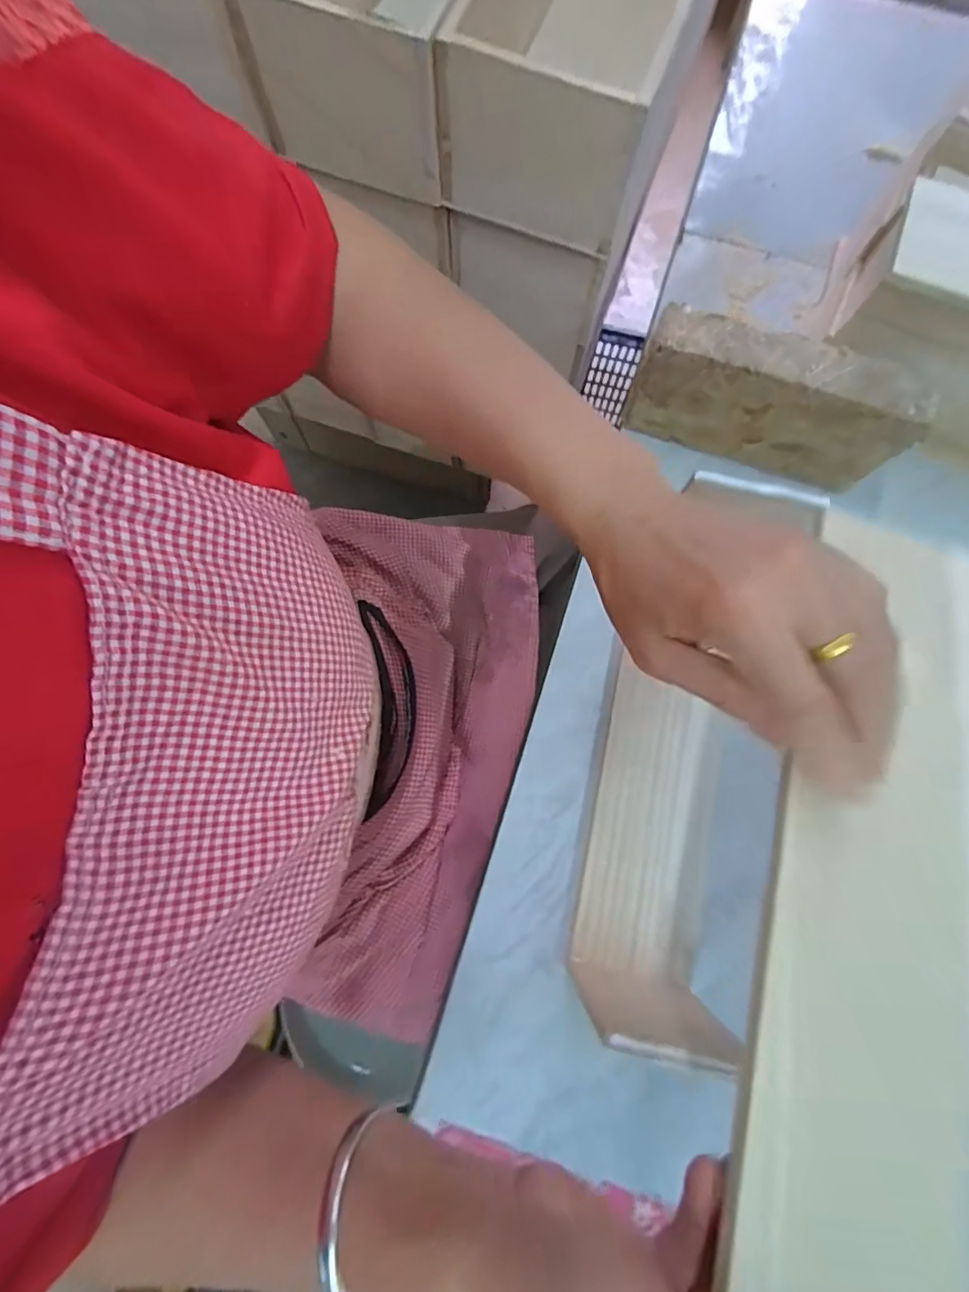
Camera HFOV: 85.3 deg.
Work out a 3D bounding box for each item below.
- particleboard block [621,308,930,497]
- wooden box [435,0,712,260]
[{"bbox_3d":[0.225,-0.191,0.419,0.205,0.090,0.047,19,78,4],"label":"particleboard block"},{"bbox_3d":[0.085,-0.455,0.367,0.121,0.095,0.332,20,78,4],"label":"wooden box"}]

